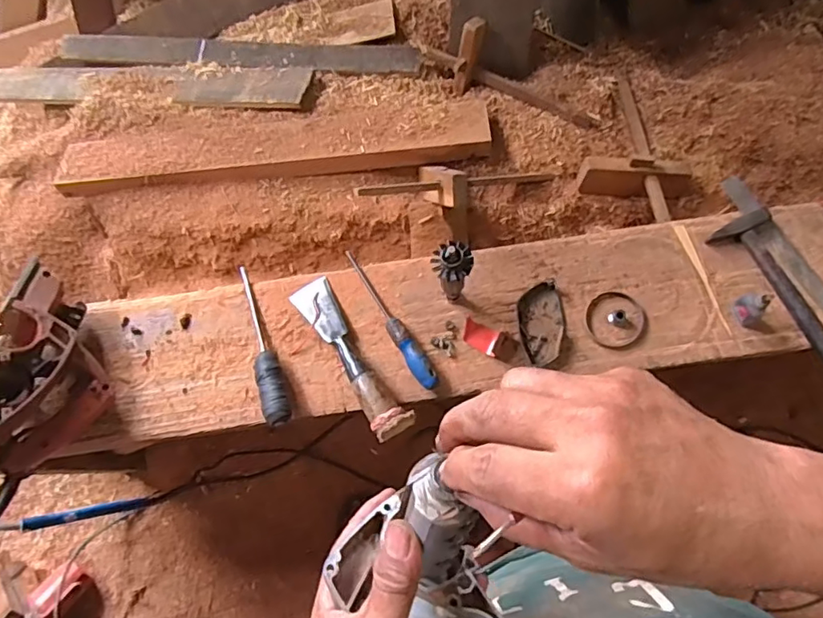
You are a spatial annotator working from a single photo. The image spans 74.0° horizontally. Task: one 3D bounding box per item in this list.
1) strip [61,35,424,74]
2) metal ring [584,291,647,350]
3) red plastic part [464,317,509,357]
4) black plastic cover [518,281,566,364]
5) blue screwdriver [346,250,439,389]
[{"bbox_3d":[-0.352,-0.505,1.082,0.744,0.022,0.064,7,80,9],"label":"strip"},{"bbox_3d":[0.272,0.013,0.725,0.074,0.014,0.073,0,76,1],"label":"metal ring"},{"bbox_3d":[0.094,0.037,0.713,0.055,0.022,0.037,23,78,7],"label":"red plastic part"},{"bbox_3d":[0.174,0.019,0.730,0.060,0.018,0.106,-7,76,0],"label":"black plastic cover"},{"bbox_3d":[-0.029,0.012,0.742,0.027,0.026,0.223,-31,67,-5],"label":"blue screwdriver"}]

